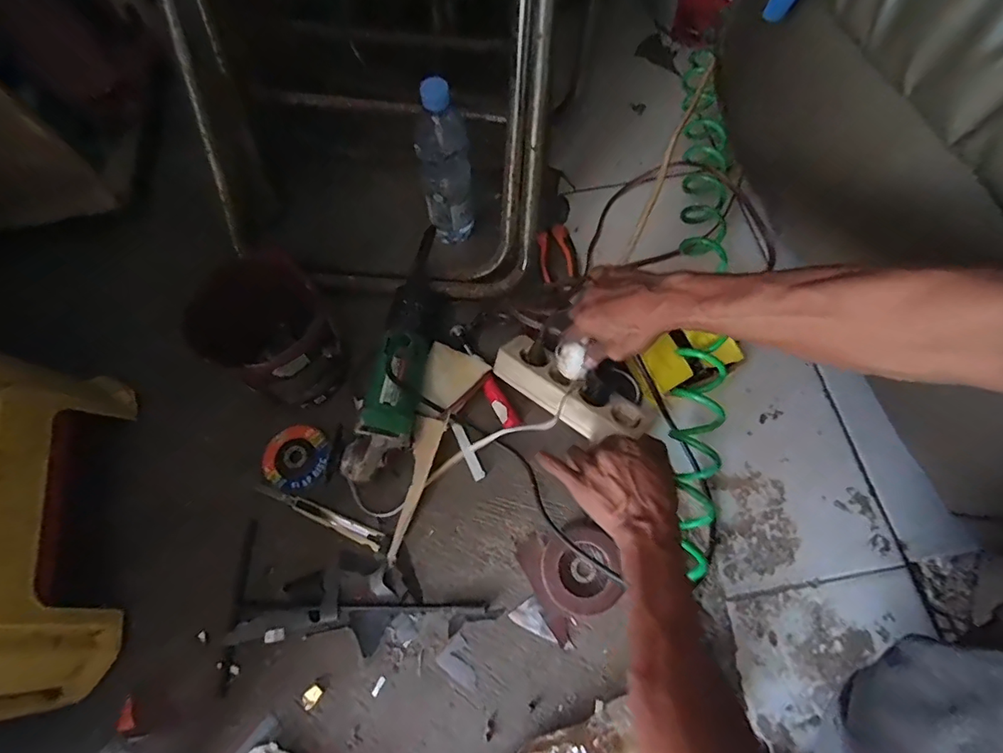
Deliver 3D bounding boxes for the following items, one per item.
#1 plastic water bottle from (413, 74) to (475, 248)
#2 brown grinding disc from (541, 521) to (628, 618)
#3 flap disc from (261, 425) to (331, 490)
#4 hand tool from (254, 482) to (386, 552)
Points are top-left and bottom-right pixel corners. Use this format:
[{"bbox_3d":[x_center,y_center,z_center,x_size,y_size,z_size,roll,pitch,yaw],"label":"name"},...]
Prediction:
[{"bbox_3d":[-0.072,-0.272,0.654,0.069,0.249,0.077,-6,66,-1],"label":"plastic water bottle"},{"bbox_3d":[0.091,0.217,0.563,0.086,0.010,0.094,-1,66,2],"label":"brown grinding disc"},{"bbox_3d":[-0.259,0.101,0.623,0.077,0.012,0.075,-1,66,2],"label":"flap disc"},{"bbox_3d":[-0.223,0.167,0.604,0.175,0.006,0.022,19,68,10],"label":"hand tool"}]

